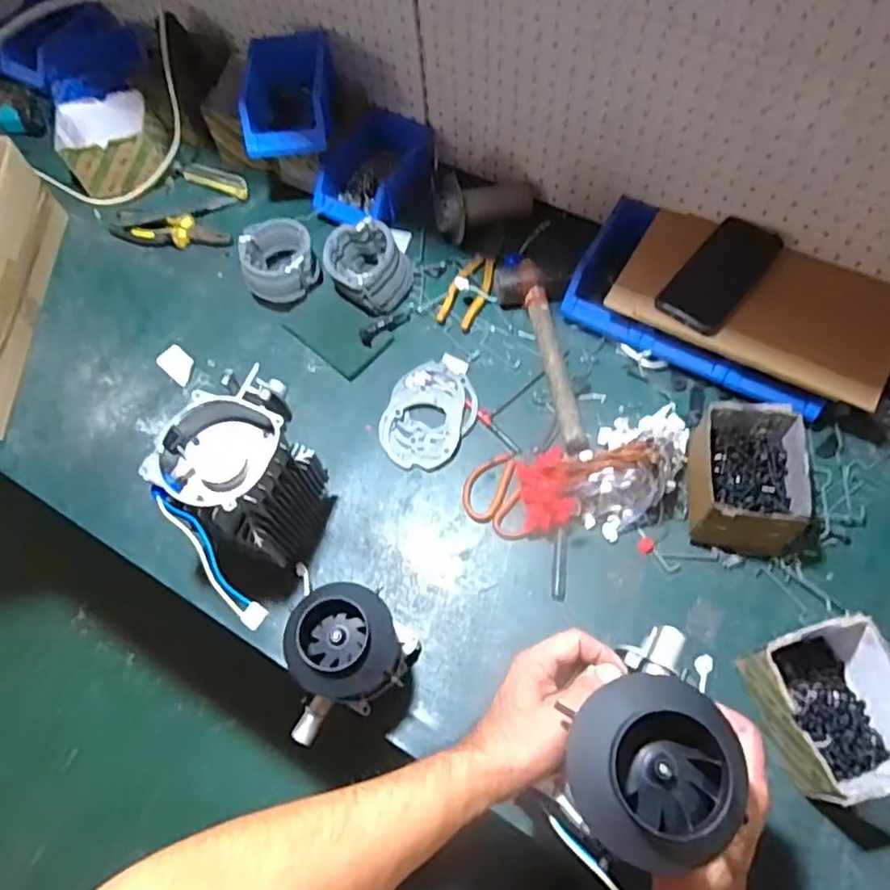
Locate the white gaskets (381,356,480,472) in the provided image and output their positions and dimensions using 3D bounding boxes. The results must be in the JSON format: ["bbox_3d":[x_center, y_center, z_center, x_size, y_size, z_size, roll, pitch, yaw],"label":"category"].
[{"bbox_3d":[-0.019,-0.046,0.850,0.113,0.009,0.159,27,70,15],"label":"white gaskets"}]

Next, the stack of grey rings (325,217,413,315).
[{"bbox_3d":[-0.104,-0.247,0.902,0.108,0.076,0.112,-16,65,-4],"label":"stack of grey rings"}]

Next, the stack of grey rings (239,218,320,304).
[{"bbox_3d":[-0.237,-0.260,0.931,0.106,0.073,0.112,-21,65,-6],"label":"stack of grey rings"}]

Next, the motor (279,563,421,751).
[{"bbox_3d":[-0.094,0.230,0.666,0.114,0.142,0.137,2,65,5],"label":"motor"}]

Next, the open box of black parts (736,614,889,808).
[{"bbox_3d":[0.378,0.258,0.634,0.116,0.096,0.147,-17,65,-4],"label":"open box of black parts"}]

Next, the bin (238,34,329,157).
[{"bbox_3d":[-0.221,-0.488,0.907,0.125,0.094,0.166,-6,65,1],"label":"bin"}]

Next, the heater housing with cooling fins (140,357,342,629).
[{"bbox_3d":[-0.211,0.039,0.724,0.135,0.220,0.156,24,69,17],"label":"heater housing with cooling fins"}]

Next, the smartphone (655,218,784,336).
[{"bbox_3d":[0.341,-0.212,0.795,0.082,0.014,0.167,37,82,21],"label":"smartphone"}]

